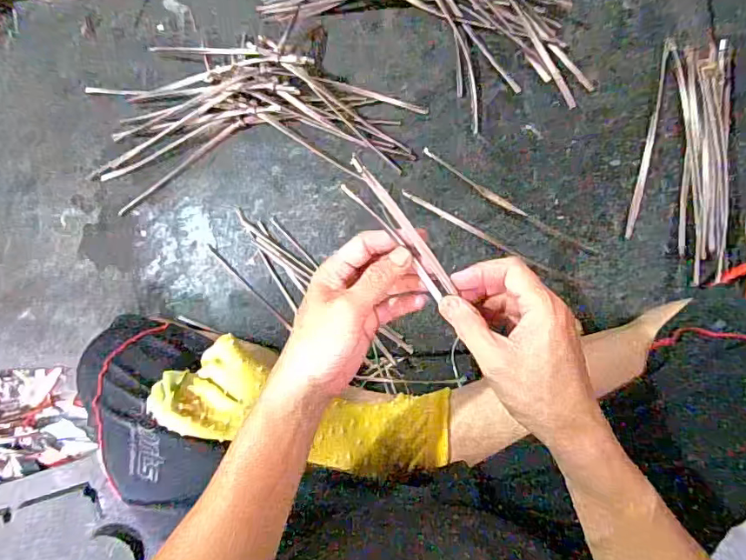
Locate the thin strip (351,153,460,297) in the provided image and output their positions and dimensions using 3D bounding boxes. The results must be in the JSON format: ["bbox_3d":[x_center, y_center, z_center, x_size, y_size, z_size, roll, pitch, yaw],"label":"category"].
[{"bbox_3d":[0.023,-0.041,0.369,0.010,0.008,0.119,-37,101,0],"label":"thin strip"}]

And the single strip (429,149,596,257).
[{"bbox_3d":[0.157,-0.089,0.589,0.231,0.004,0.015,33,85,6],"label":"single strip"}]

